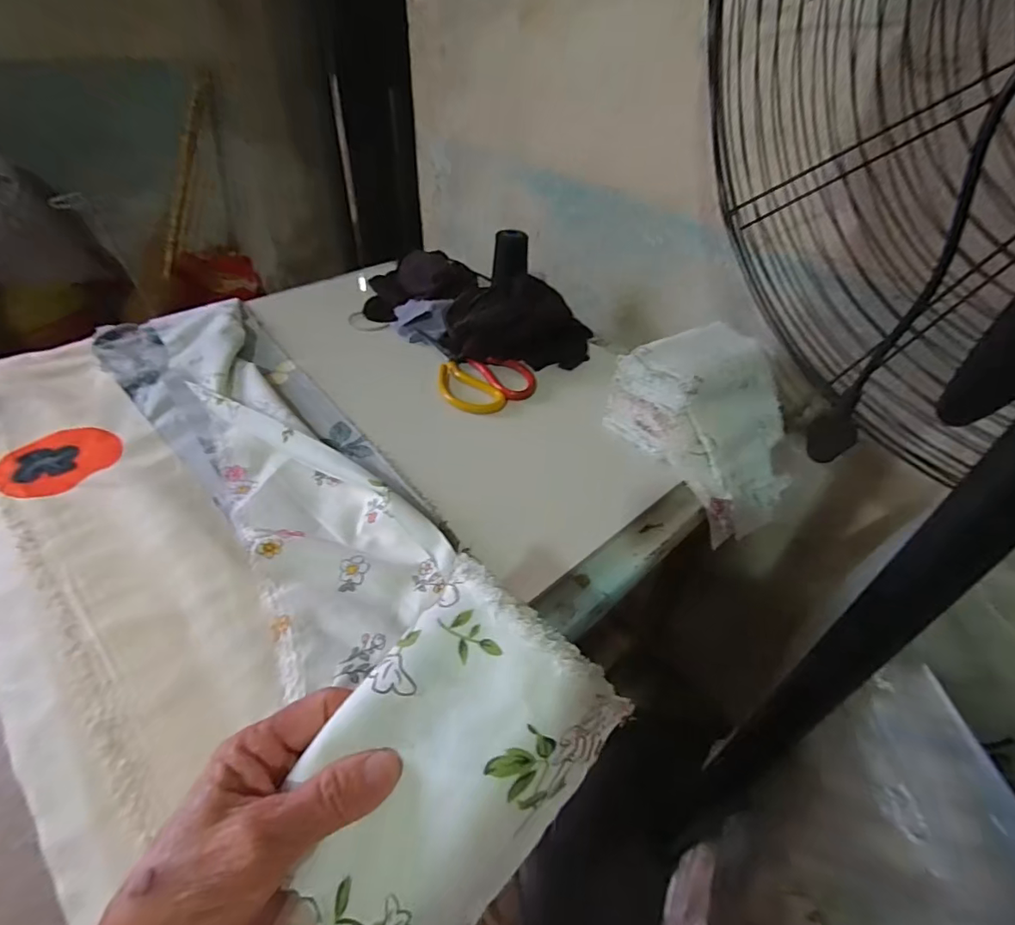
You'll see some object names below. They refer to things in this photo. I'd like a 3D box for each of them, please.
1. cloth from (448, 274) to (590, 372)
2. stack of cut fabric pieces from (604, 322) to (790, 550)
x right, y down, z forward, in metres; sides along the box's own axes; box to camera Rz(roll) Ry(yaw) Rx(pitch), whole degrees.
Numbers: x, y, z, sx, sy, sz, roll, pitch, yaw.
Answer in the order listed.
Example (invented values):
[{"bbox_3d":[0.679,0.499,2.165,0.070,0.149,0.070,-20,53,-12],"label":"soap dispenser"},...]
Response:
[{"bbox_3d":[0.015,-0.168,0.612,0.167,0.072,0.095,-5,43,-9],"label":"cloth"},{"bbox_3d":[0.211,-0.045,0.507,0.155,0.130,0.166,-25,49,-27],"label":"stack of cut fabric pieces"}]

